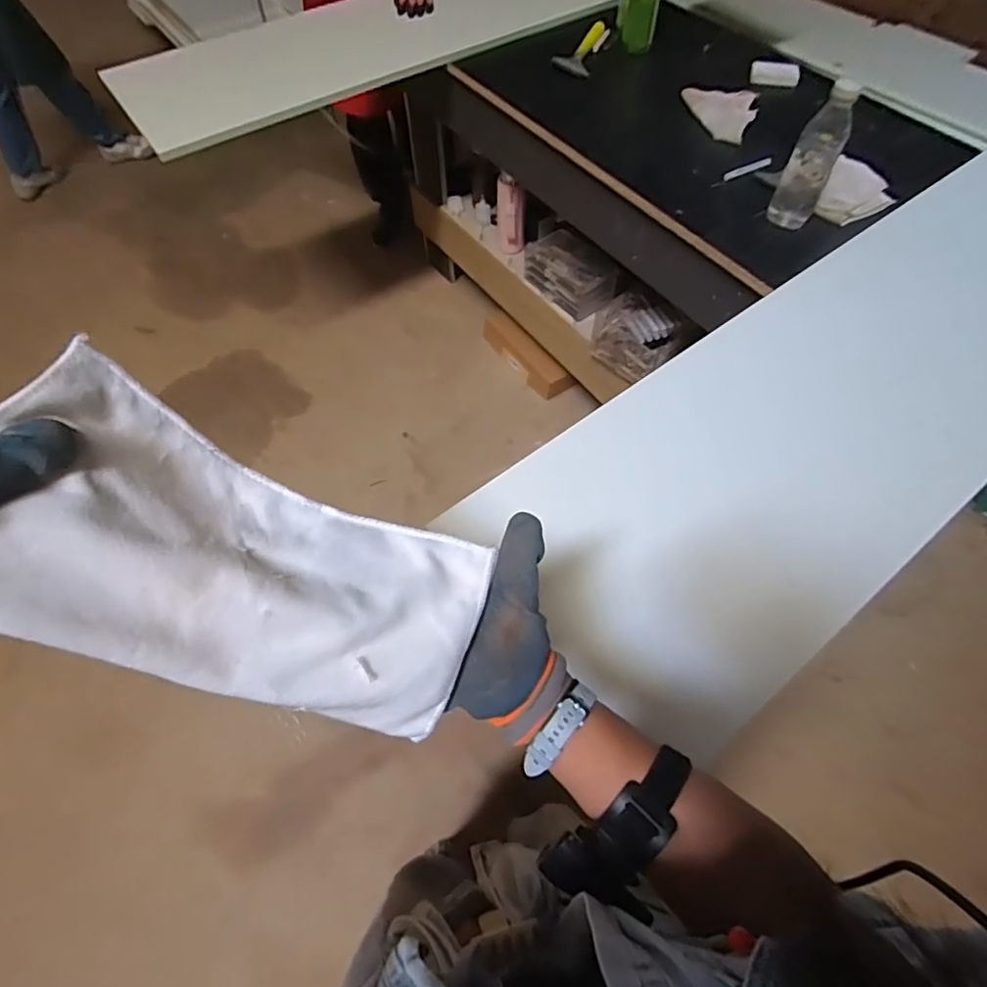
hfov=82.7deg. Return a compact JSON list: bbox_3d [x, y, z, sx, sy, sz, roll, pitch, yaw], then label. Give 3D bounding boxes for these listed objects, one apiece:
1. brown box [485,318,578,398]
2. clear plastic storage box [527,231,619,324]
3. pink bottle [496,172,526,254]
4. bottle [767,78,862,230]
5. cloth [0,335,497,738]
[{"bbox_3d":[0.100,-0.440,1.776,0.078,0.081,0.361,-35,65,-18],"label":"brown box"},{"bbox_3d":[0.204,-0.592,1.492,0.147,0.111,0.285,-32,64,-17],"label":"clear plastic storage box"},{"bbox_3d":[0.049,-0.758,1.511,0.078,0.227,0.083,-2,59,0],"label":"pink bottle"},{"bbox_3d":[0.500,-0.518,0.881,0.072,0.212,0.073,25,63,14],"label":"bottle"},{"bbox_3d":[-0.135,0.044,0.327,0.284,0.056,0.146,32,60,-25],"label":"cloth"}]

